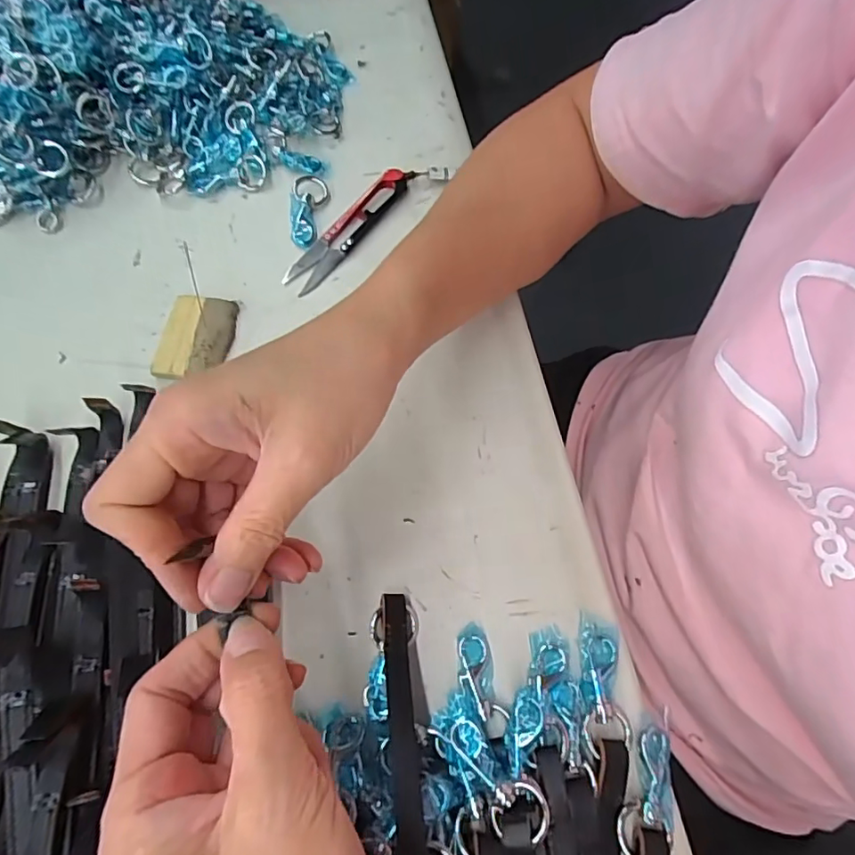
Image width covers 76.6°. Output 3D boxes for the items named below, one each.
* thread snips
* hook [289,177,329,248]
[{"bbox_3d":[-0.050,-0.128,0.345,0.022,0.007,0.108,39,80,11],"label":"thread snips"},{"bbox_3d":[-0.078,-0.141,0.351,0.022,0.005,0.055,3,68,0],"label":"hook"}]

